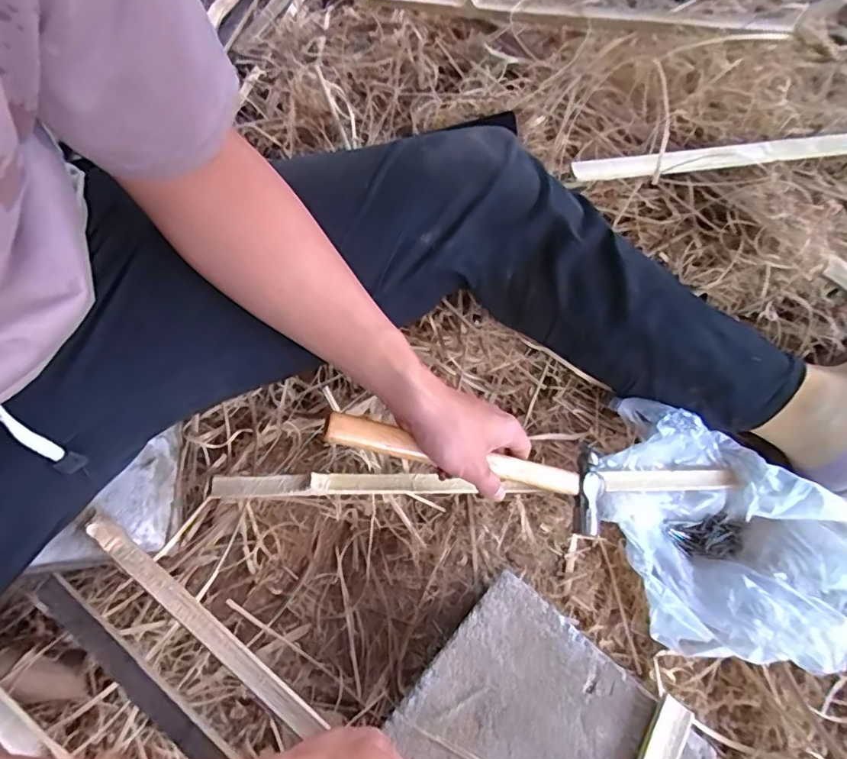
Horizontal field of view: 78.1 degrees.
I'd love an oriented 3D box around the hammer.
[{"bbox_3d":[0.044,0.074,0.449,0.262,0.019,0.071,17,66,-19],"label":"hammer"}]

